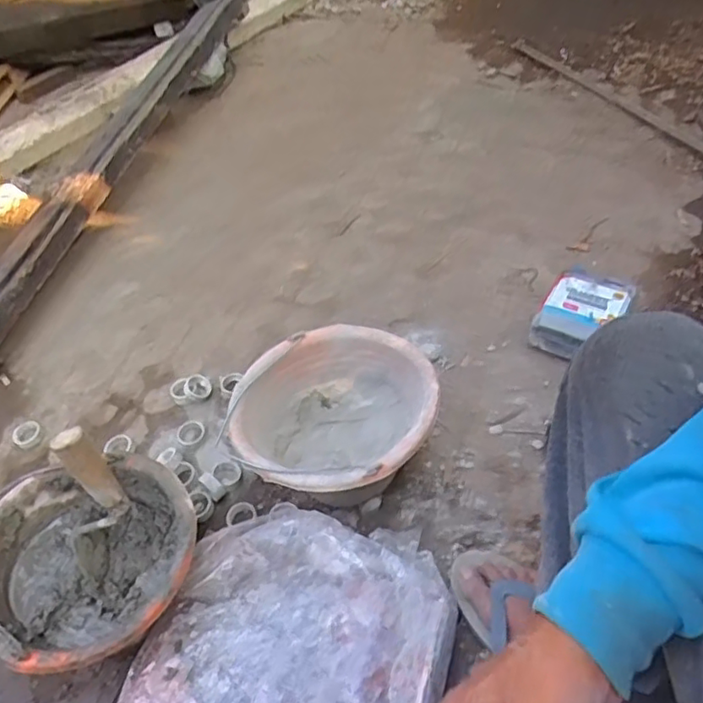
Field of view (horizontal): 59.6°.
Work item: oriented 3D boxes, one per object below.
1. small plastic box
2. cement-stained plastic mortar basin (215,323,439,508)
[{"bbox_3d":[0.377,-0.056,1.010,0.121,0.078,0.154,24,57,25],"label":"small plastic box"},{"bbox_3d":[-0.019,0.113,0.853,0.250,0.171,0.240,-3,51,4],"label":"cement-stained plastic mortar basin"}]

